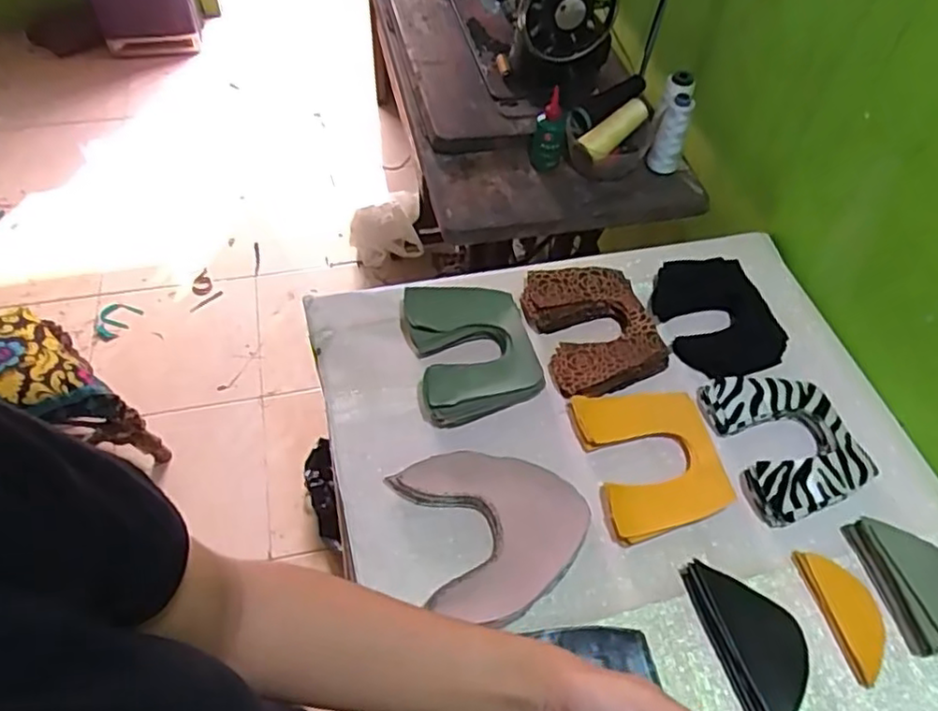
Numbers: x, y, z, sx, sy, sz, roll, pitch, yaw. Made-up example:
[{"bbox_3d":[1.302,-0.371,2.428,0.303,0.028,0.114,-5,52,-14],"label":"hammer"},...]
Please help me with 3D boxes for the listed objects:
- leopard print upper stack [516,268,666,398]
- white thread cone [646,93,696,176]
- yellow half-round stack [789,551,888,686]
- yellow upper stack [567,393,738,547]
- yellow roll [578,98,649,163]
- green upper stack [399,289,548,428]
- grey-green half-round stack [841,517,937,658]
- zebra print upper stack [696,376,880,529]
[{"bbox_3d":[0.142,-0.034,0.763,0.134,0.036,0.171,-14,55,-13],"label":"leopard print upper stack"},{"bbox_3d":[0.286,-0.313,0.935,0.043,0.111,0.040,22,55,13],"label":"white thread cone"},{"bbox_3d":[0.336,0.226,0.583,0.048,0.013,0.111,-9,54,-9],"label":"yellow half-round stack"},{"bbox_3d":[0.183,0.104,0.664,0.126,0.026,0.154,-8,54,-9],"label":"yellow upper stack"},{"bbox_3d":[0.207,-0.316,0.930,0.117,0.038,0.035,-39,61,-10],"label":"yellow roll"},{"bbox_3d":[0.005,-0.007,0.728,0.133,0.044,0.163,-10,55,-10],"label":"green upper stack"},{"bbox_3d":[0.398,0.200,0.590,0.055,0.042,0.122,-7,54,-8],"label":"grey-green half-round stack"},{"bbox_3d":[0.324,0.084,0.678,0.128,0.028,0.155,-12,55,-12],"label":"zebra print upper stack"}]

